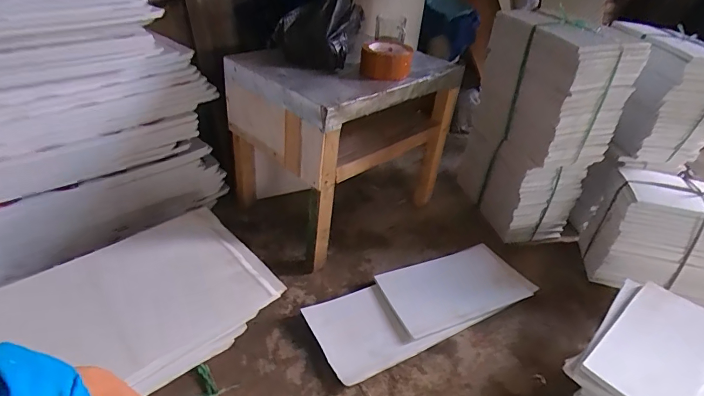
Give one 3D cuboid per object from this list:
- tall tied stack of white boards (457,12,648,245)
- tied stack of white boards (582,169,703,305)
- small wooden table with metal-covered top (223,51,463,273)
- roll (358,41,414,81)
[{"bbox_3d":[0.429,-0.179,1.009,0.167,0.462,0.316,-6,36,-14],"label":"tall tied stack of white boards"},{"bbox_3d":[0.703,0.085,0.917,0.290,0.232,0.187,12,36,10],"label":"tied stack of white boards"},{"bbox_3d":[-0.025,-0.145,0.982,0.325,0.354,0.415,32,43,33],"label":"small wooden table with metal-covered top"},{"bbox_3d":[0.070,-0.284,0.850,0.102,0.050,0.115,6,35,2],"label":"roll"}]

